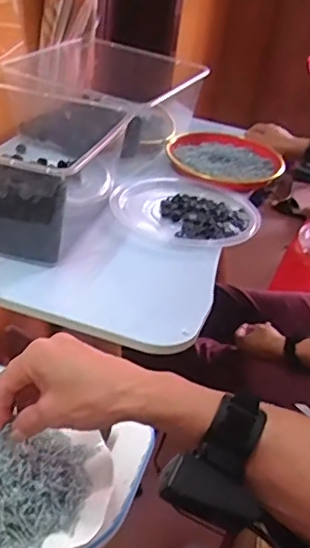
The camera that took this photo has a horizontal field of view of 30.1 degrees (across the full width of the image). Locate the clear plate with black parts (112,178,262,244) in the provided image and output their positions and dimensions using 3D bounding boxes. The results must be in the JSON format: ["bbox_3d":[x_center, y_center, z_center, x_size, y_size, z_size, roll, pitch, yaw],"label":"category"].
[{"bbox_3d":[0.054,-0.104,0.932,0.216,0.028,0.213,6,35,-4],"label":"clear plate with black parts"}]

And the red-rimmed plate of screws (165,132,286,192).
[{"bbox_3d":[0.146,-0.221,1.115,0.212,0.029,0.240,30,40,28],"label":"red-rimmed plate of screws"}]

